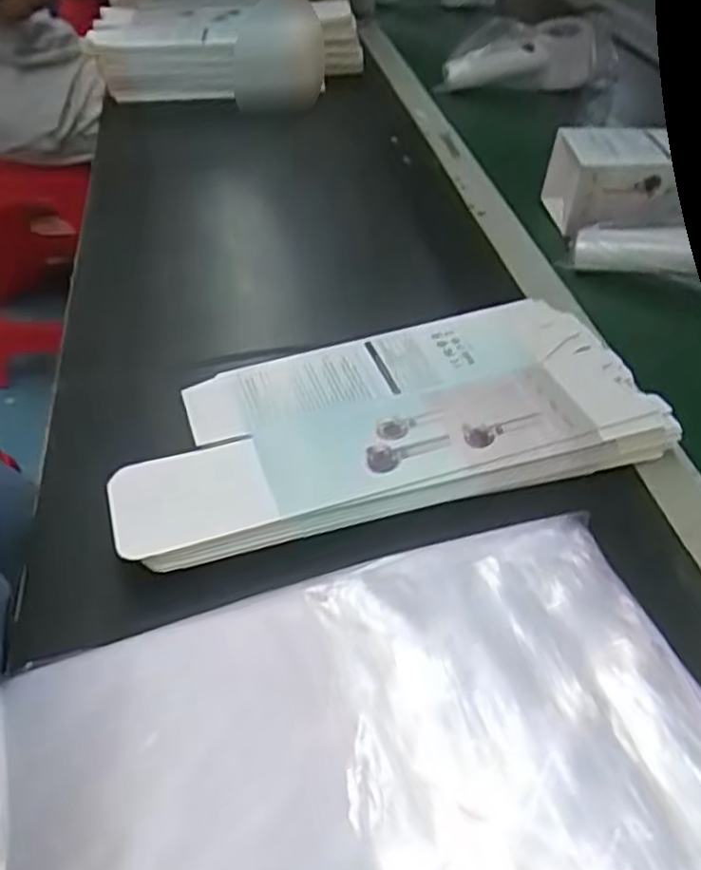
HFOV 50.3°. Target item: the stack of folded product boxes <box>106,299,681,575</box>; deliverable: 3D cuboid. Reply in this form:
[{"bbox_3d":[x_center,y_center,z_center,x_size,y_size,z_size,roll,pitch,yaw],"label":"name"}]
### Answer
[{"bbox_3d":[0.017,-0.011,0.385,0.268,0.014,0.118,-12,47,-10],"label":"stack of folded product boxes"}]

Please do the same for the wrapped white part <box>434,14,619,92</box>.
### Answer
[{"bbox_3d":[0.186,-0.394,0.772,0.180,0.061,0.052,0,43,-3],"label":"wrapped white part"}]

